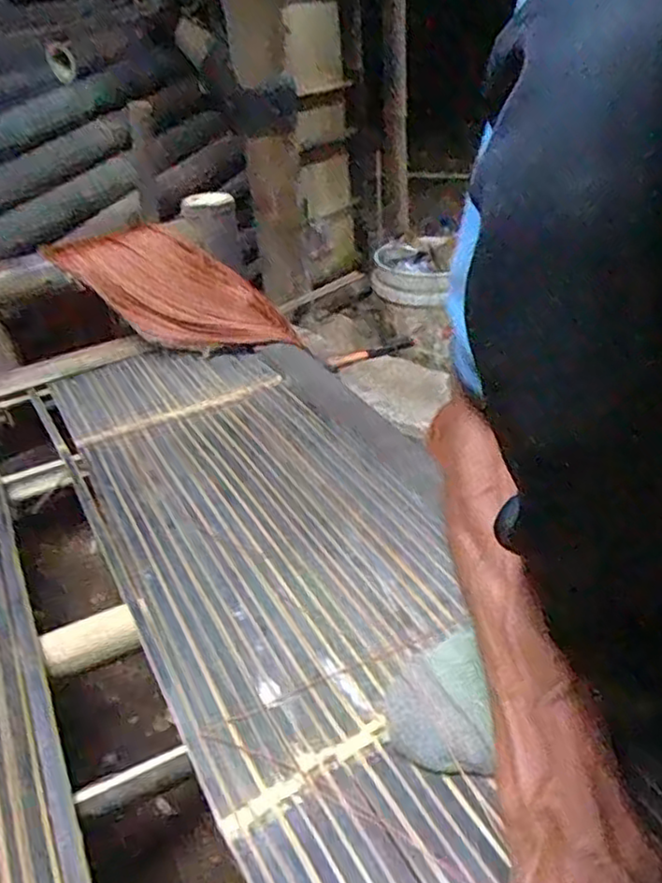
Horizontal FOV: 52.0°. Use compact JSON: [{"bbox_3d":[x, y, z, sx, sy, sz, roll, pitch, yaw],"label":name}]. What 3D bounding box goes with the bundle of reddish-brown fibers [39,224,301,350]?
[{"bbox_3d":[-0.214,-0.217,0.949,0.342,0.053,0.158,28,63,-6],"label":"bundle of reddish-brown fibers"}]

